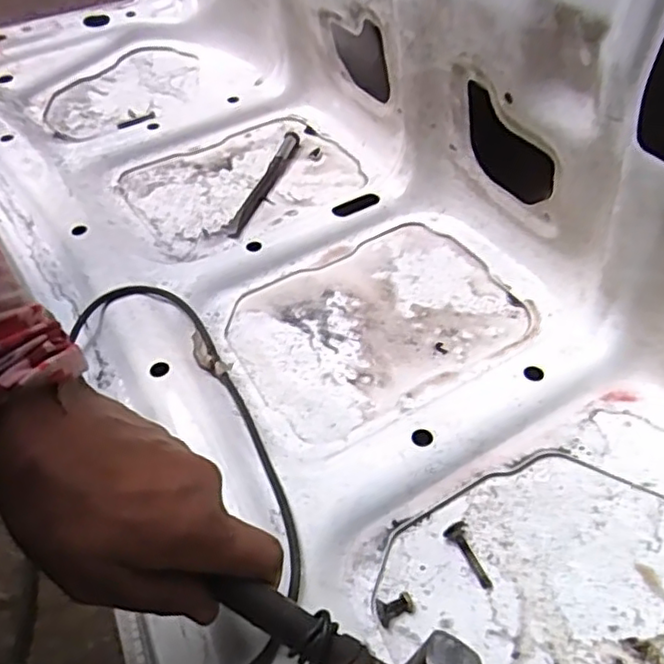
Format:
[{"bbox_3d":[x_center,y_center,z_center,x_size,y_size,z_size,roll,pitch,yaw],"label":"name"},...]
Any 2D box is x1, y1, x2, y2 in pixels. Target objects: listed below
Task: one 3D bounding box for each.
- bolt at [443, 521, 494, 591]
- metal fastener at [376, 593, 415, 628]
[{"bbox_3d":[0.084,0.135,0.398,0.013,0.014,0.041,-21,63,-16],"label":"bolt"},{"bbox_3d":[0.036,0.159,0.378,0.022,0.008,0.013,-15,48,-10],"label":"metal fastener"}]

